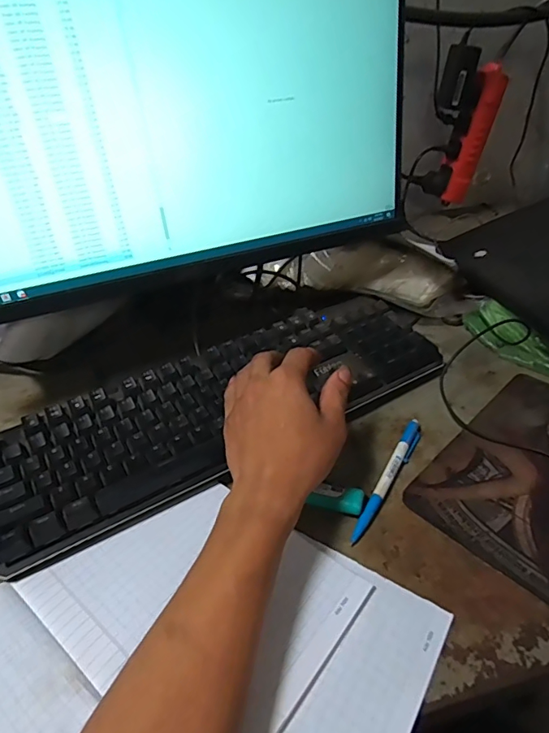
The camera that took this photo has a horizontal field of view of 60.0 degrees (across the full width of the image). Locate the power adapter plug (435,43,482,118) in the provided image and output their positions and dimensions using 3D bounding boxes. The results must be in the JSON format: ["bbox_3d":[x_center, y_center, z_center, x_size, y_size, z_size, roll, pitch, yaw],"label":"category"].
[{"bbox_3d":[0.282,-0.433,0.729,0.060,0.100,0.037,12,39,19],"label":"power adapter plug"}]

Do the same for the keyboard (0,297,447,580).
[{"bbox_3d":[-0.043,0.029,0.442,0.423,0.031,0.138,-24,45,-24],"label":"keyboard"}]

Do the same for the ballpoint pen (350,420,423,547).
[{"bbox_3d":[0.097,0.090,0.395,0.013,0.007,0.136,21,46,24],"label":"ballpoint pen"}]

